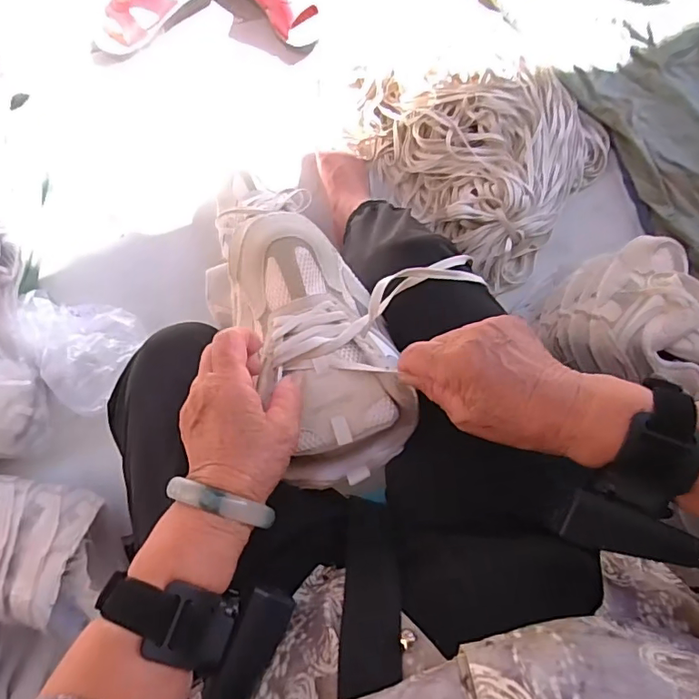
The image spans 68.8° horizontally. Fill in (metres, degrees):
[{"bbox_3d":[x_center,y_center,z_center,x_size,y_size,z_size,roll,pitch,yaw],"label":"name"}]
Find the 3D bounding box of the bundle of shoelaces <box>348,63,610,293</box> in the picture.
[{"bbox_3d":[0.218,-0.351,0.818,0.343,0.099,0.434,-39,84,-5],"label":"bundle of shoelaces"}]

